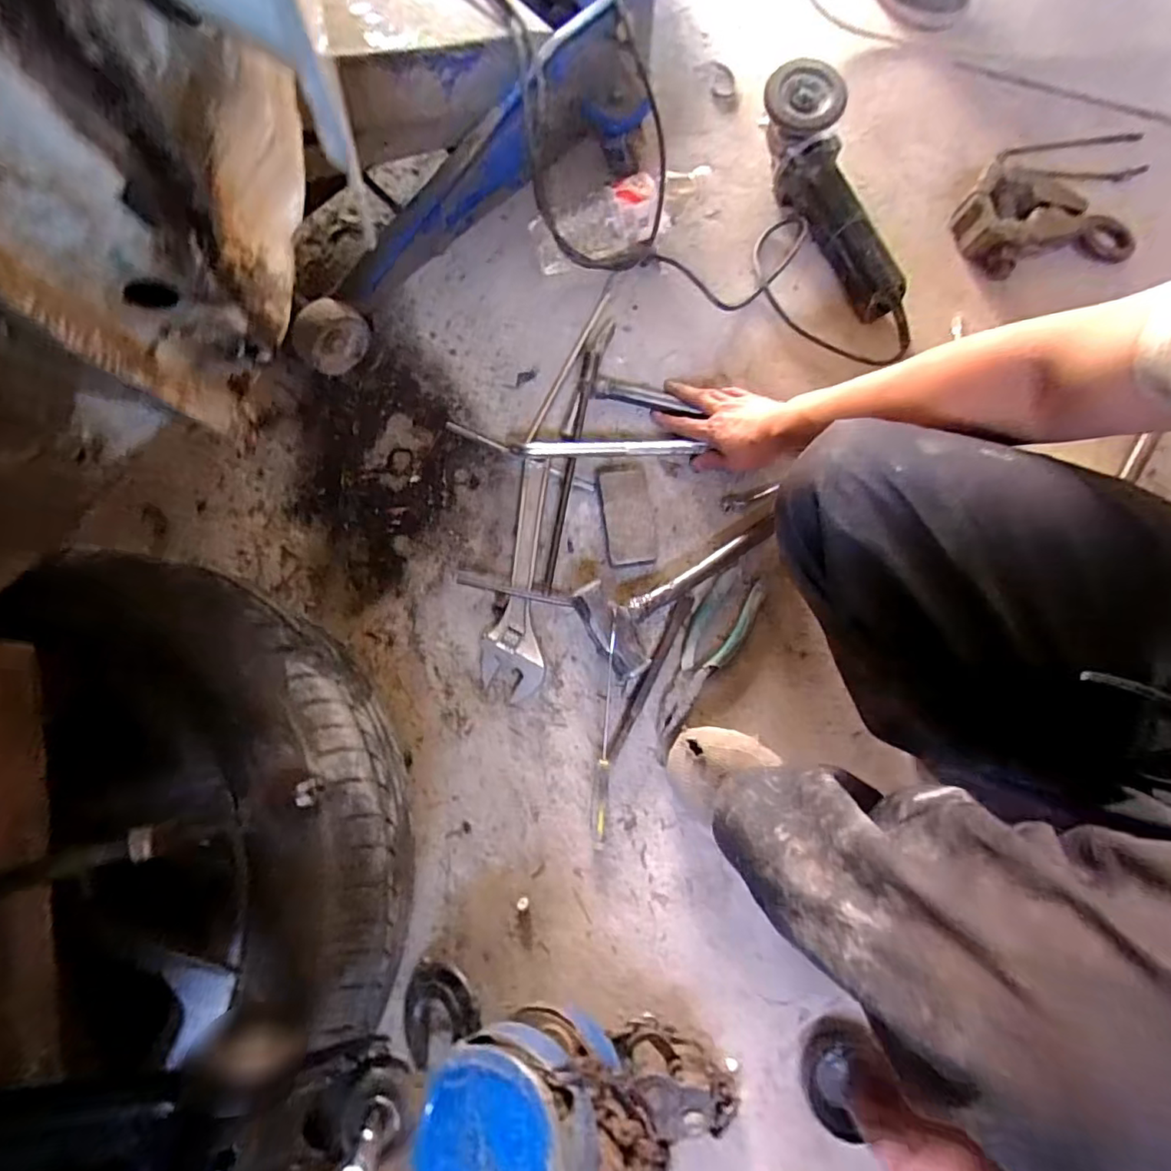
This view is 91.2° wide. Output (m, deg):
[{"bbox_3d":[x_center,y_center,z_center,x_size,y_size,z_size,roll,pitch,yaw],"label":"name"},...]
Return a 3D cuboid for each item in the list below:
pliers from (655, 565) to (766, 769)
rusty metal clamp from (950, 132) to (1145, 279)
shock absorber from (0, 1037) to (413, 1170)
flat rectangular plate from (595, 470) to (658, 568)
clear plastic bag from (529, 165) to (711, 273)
[{"bbox_3d":[0.126,0.081,0.626,0.062,0.030,0.213,33,81,6],"label":"pliers"},{"bbox_3d":[0.580,-0.478,0.698,0.262,0.038,0.186,-9,79,-2],"label":"rusty metal clamp"},{"bbox_3d":[-0.241,0.294,0.292,0.289,0.060,0.063,5,76,-15],"label":"shock absorber"},{"bbox_3d":[0.047,-0.078,0.655,0.056,0.018,0.108,-7,84,-2],"label":"flat rectangular plate"},{"bbox_3d":[0.044,-0.448,0.695,0.221,0.061,0.076,-18,78,9],"label":"clear plastic bag"}]

